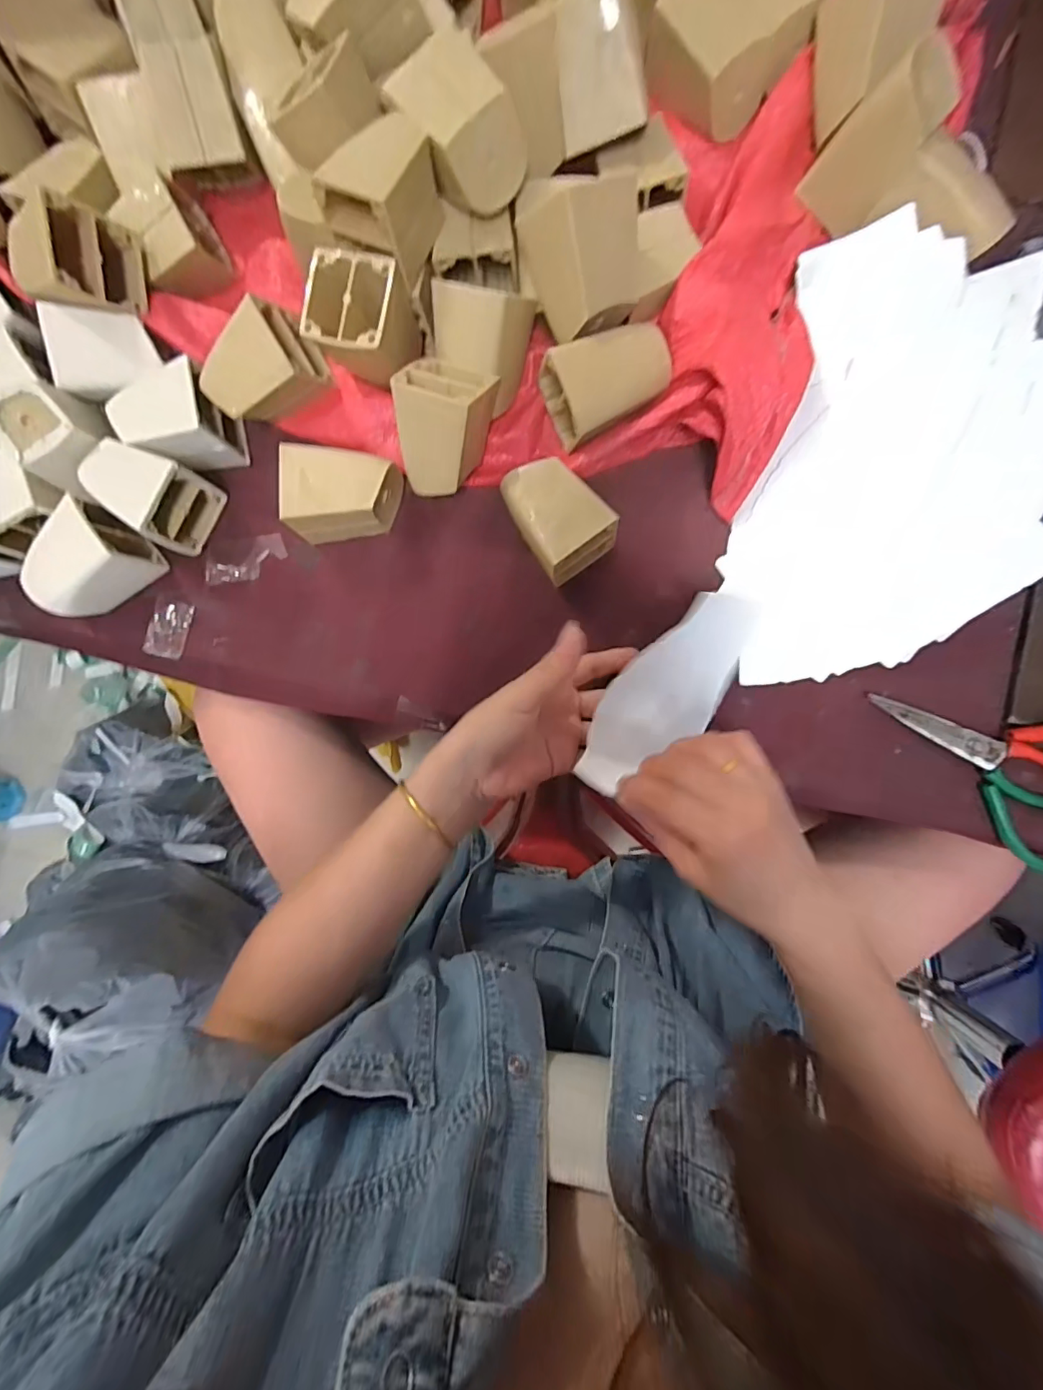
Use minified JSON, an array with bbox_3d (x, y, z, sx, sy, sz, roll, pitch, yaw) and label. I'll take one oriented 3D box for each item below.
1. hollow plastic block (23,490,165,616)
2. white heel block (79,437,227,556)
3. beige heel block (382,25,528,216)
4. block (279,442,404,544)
[{"bbox_3d":[-0.337,-0.101,0.405,0.086,0.061,0.056,-36,86,3],"label":"hollow plastic block"},{"bbox_3d":[-0.289,-0.156,0.400,0.078,0.061,0.062,28,91,5],"label":"white heel block"},{"bbox_3d":[-0.040,-0.360,0.329,0.056,0.039,0.082,-38,86,2],"label":"beige heel block"},{"bbox_3d":[-0.132,-0.147,0.388,0.077,0.058,0.053,-2,89,5],"label":"block"}]

